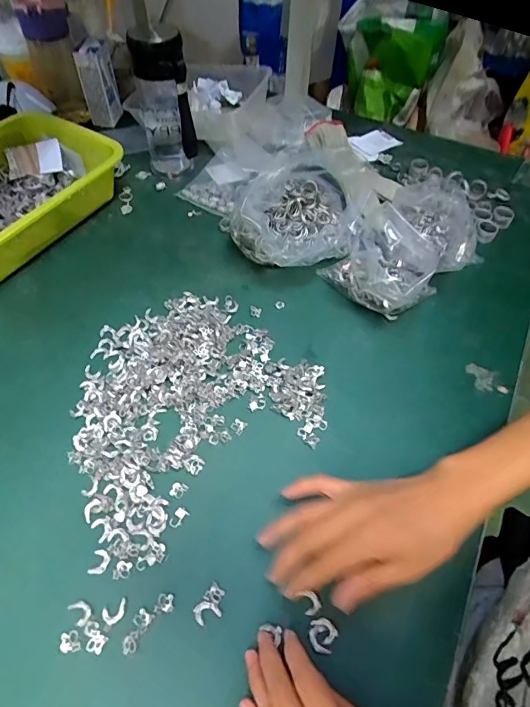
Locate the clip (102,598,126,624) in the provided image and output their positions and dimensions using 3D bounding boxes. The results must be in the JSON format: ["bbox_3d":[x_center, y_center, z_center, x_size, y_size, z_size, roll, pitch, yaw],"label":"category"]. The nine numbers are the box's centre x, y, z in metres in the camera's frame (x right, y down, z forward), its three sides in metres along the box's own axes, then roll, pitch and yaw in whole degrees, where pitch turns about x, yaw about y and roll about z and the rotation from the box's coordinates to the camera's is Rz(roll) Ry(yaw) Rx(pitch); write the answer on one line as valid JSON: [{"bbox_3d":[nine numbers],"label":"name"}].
[{"bbox_3d":[-0.115,0.198,0.335,0.018,0.004,0.013,-20,58,-14],"label":"clip"}]

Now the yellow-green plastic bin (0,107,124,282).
[{"bbox_3d":[-0.341,-0.206,0.575,0.176,0.077,0.263,27,59,17],"label":"yellow-green plastic bin"}]

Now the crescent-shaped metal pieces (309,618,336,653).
[{"bbox_3d":[0.044,0.212,0.328,0.020,0.004,0.021,1,55,-1],"label":"crescent-shaped metal pieces"}]

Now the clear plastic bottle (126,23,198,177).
[{"bbox_3d":[-0.139,-0.344,0.611,0.066,0.189,0.066,-12,56,-9],"label":"clear plastic bottle"}]

